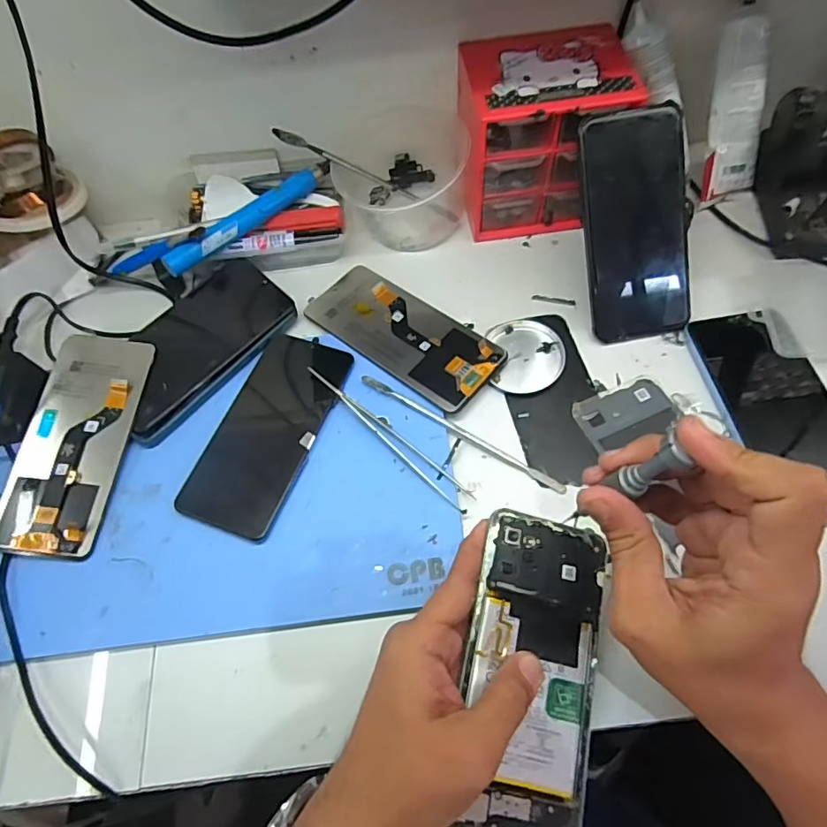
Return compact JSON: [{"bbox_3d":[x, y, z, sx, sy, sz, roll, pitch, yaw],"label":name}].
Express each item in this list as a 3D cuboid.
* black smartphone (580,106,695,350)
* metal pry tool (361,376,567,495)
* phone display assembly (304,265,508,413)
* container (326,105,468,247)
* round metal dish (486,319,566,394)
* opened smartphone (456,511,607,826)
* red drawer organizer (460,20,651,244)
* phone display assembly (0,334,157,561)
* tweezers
[{"bbox_3d":[0.173,-0.142,0.405,0.079,0.012,0.163,-12,103,-4],"label":"black smartphone"},{"bbox_3d":[0.034,0.013,0.387,0.168,0.004,0.008,28,68,17],"label":"metal pry tool"},{"bbox_3d":[-0.010,-0.067,0.430,0.164,0.006,0.073,36,67,23],"label":"phone display assembly"},{"bbox_3d":[-0.015,-0.215,0.486,0.121,0.059,0.112,-2,63,3],"label":"container"},{"bbox_3d":[0.090,-0.046,0.417,0.055,0.013,0.063,0,63,4],"label":"round metal dish"},{"bbox_3d":[0.069,0.140,0.294,0.074,0.014,0.162,5,68,3],"label":"opened smartphone"},{"bbox_3d":[0.107,-0.234,0.455,0.124,0.123,0.103,-6,60,-2],"label":"red drawer organizer"},{"bbox_3d":[-0.245,0.018,0.382,0.073,0.009,0.164,4,63,6],"label":"phone display assembly"},{"bbox_3d":[-0.017,0.015,0.381,0.149,0.012,0.018,39,72,21],"label":"tweezers"}]

